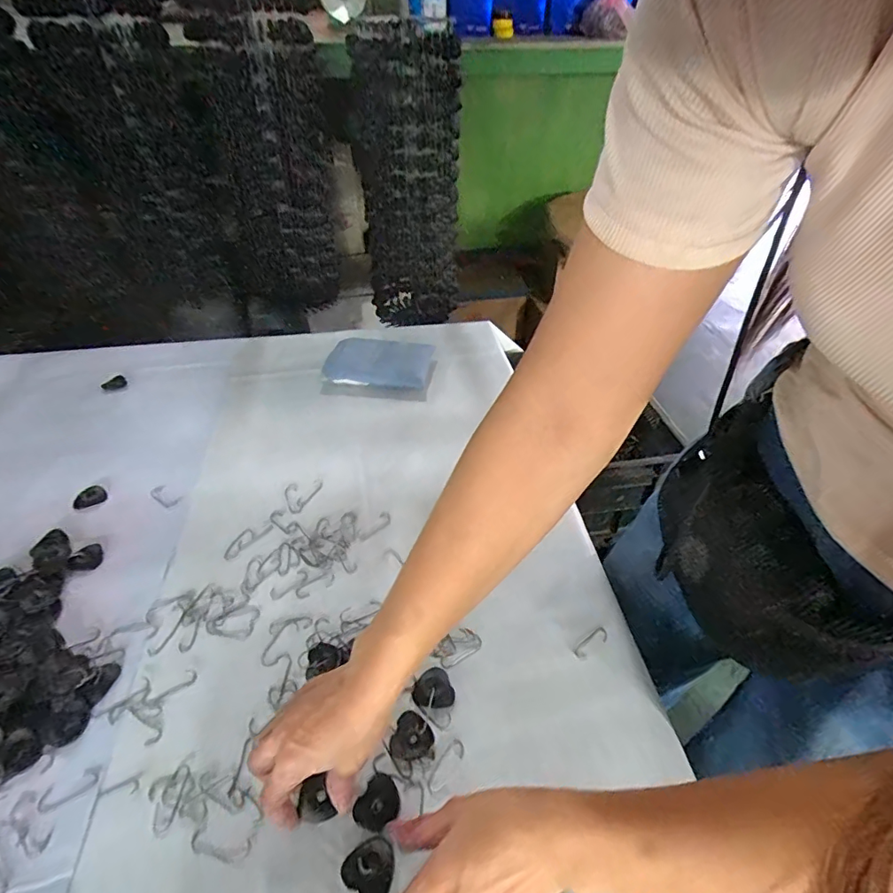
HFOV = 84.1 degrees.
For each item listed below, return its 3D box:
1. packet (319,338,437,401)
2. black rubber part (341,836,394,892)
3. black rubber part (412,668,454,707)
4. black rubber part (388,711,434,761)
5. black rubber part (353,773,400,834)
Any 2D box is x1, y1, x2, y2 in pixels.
[{"bbox_3d":[-0.107,-0.127,0.786,0.169,0.021,0.117,8,61,1],"label":"packet"},{"bbox_3d":[-0.054,0.300,0.354,0.034,0.004,0.034,0,42,0],"label":"black rubber part"},{"bbox_3d":[-0.012,0.217,0.441,0.036,0.013,0.032,-19,45,-20],"label":"black rubber part"},{"bbox_3d":[-0.030,0.242,0.410,0.032,0.011,0.034,0,42,0],"label":"black rubber part"},{"bbox_3d":[-0.052,0.275,0.381,0.029,0.005,0.035,23,47,23],"label":"black rubber part"}]

